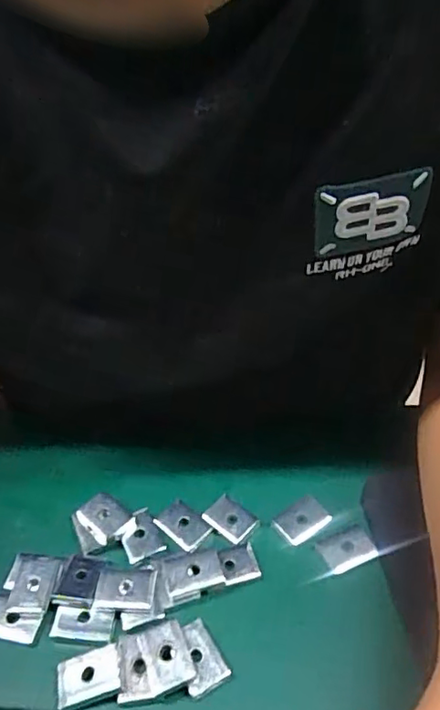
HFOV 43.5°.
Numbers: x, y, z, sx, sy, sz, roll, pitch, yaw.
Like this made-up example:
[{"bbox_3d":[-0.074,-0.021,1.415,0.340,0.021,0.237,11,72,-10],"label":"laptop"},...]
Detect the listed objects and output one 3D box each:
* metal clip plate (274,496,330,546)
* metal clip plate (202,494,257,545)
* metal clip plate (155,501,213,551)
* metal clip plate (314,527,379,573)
[{"bbox_3d":[0.044,0.089,0.301,0.028,0.004,0.019,-27,45,-25],"label":"metal clip plate"},{"bbox_3d":[0.005,0.090,0.302,0.025,0.005,0.019,26,49,32],"label":"metal clip plate"},{"bbox_3d":[-0.020,0.092,0.300,0.026,0.004,0.020,28,49,33],"label":"metal clip plate"},{"bbox_3d":[0.066,0.101,0.287,0.027,0.005,0.018,-16,41,-14],"label":"metal clip plate"}]

